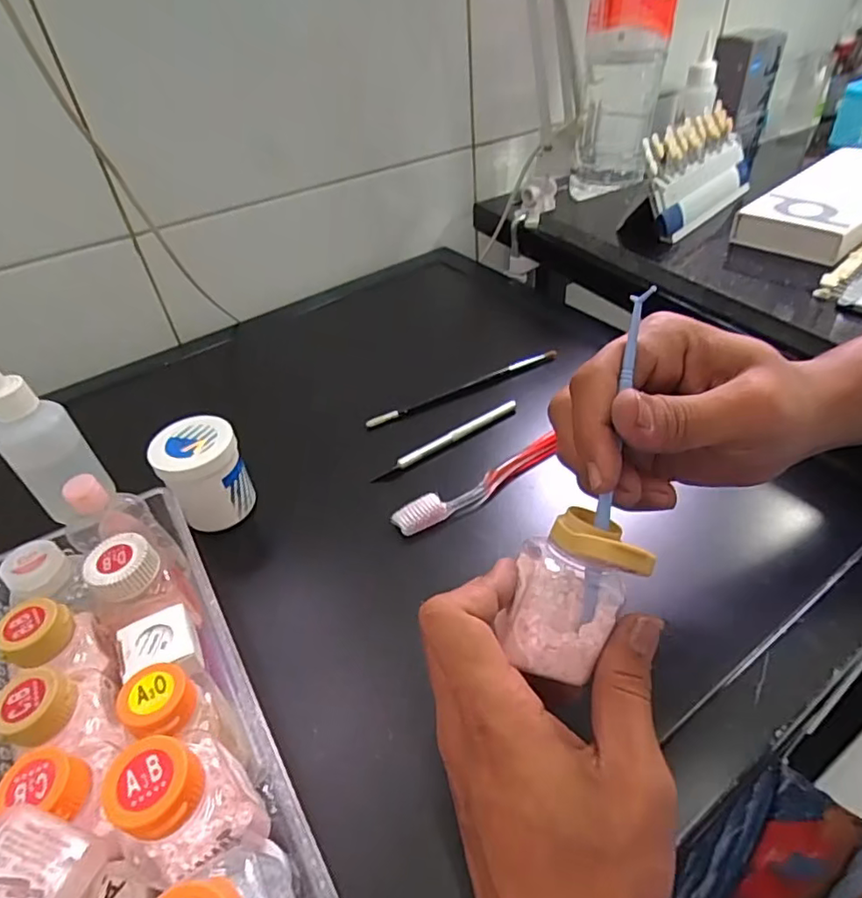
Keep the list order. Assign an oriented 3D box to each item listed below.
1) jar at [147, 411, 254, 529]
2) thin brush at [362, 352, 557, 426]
[{"bbox_3d":[-0.160,0.018,0.410,0.056,0.065,0.056,-4,41,3],"label":"jar"},{"bbox_3d":[0.033,-0.055,0.522,0.193,0.014,0.010,-22,43,-18],"label":"thin brush"}]

